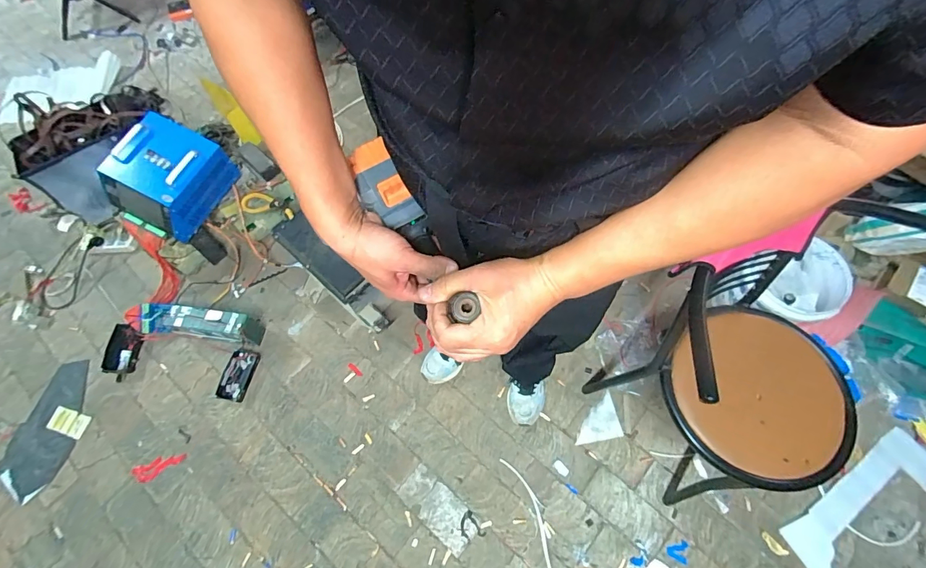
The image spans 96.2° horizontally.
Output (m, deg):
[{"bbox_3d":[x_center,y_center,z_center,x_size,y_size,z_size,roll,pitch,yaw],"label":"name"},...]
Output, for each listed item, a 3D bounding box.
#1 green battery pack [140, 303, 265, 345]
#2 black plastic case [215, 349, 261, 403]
[{"bbox_3d":[-0.835,0.122,1.311,0.366,0.120,0.093,7,65,4],"label":"green battery pack"},{"bbox_3d":[-0.695,0.283,1.287,0.084,0.029,0.156,10,65,6],"label":"black plastic case"}]

